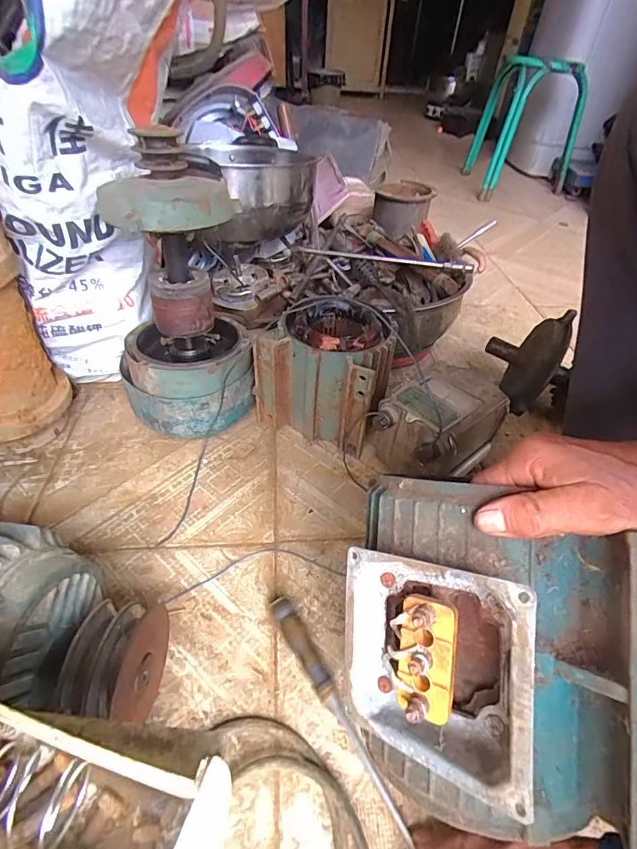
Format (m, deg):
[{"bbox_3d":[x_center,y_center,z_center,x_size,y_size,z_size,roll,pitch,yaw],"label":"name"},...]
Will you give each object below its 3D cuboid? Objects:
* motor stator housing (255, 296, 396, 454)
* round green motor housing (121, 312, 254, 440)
[{"bbox_3d":[0.019,-0.074,0.643,0.163,0.166,0.144,19,45,16],"label":"motor stator housing"},{"bbox_3d":[-0.191,-0.065,0.646,0.168,0.131,0.146,-13,45,-17],"label":"round green motor housing"}]

